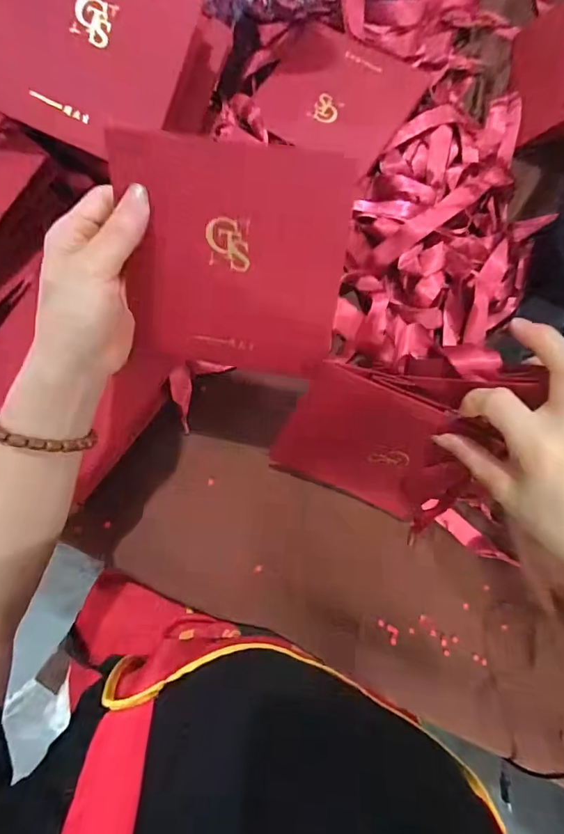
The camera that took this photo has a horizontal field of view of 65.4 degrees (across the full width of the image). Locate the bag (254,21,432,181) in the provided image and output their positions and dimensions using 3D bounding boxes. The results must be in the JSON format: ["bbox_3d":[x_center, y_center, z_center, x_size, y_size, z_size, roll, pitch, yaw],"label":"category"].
[{"bbox_3d":[0.057,-0.312,0.426,0.135,0.014,0.135,27,81,3],"label":"bag"}]

